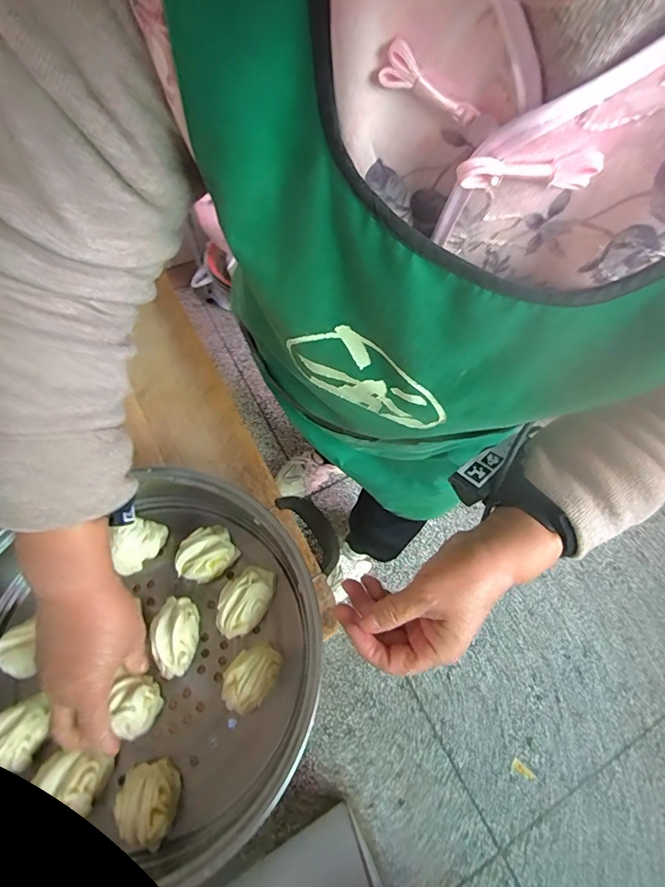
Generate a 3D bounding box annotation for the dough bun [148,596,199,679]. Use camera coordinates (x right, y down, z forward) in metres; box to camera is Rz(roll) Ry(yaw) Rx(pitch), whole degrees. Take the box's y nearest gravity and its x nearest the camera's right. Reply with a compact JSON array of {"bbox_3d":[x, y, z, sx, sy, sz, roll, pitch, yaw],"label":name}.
[{"bbox_3d":[-0.144,0.178,0.414,0.039,0.042,0.068,0,63,-1],"label":"dough bun"}]

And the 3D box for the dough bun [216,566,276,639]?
[{"bbox_3d":[-0.085,0.151,0.431,0.045,0.038,0.070,34,67,14],"label":"dough bun"}]

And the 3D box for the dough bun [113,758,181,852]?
[{"bbox_3d":[-0.148,0.290,0.357,0.045,0.040,0.057,-17,65,-10],"label":"dough bun"}]

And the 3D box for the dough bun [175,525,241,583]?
[{"bbox_3d":[-0.128,0.112,0.452,0.051,0.037,0.059,33,67,14],"label":"dough bun"}]

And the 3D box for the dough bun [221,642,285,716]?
[{"bbox_3d":[-0.073,0.209,0.401,0.043,0.043,0.058,32,67,14],"label":"dough bun"}]

